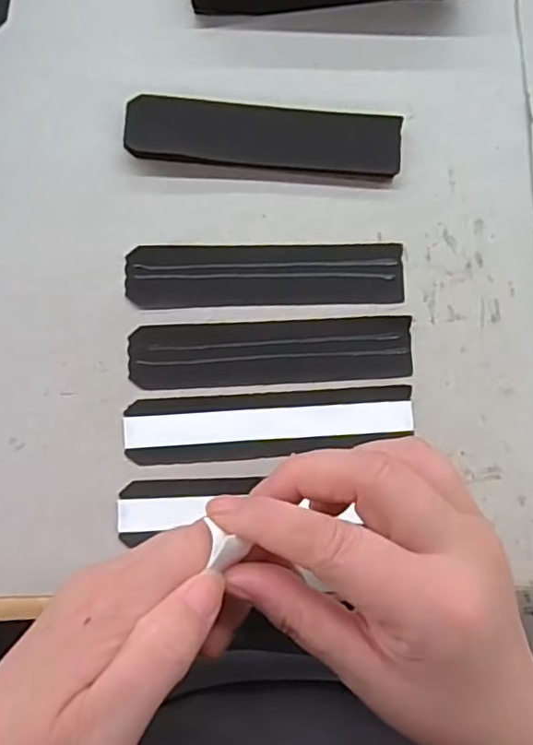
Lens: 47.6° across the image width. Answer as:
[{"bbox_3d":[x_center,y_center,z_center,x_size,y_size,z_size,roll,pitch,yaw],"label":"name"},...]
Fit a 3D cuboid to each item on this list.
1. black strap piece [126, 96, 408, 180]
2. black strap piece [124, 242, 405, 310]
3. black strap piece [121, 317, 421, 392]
[{"bbox_3d":[-0.001,-0.124,0.316,0.140,0.007,0.035,3,82,-3],"label":"black strap piece"},{"bbox_3d":[0.001,-0.050,0.310,0.139,0.004,0.033,-2,83,-4],"label":"black strap piece"},{"bbox_3d":[0.004,-0.010,0.302,0.139,0.004,0.031,-2,83,-4],"label":"black strap piece"}]

